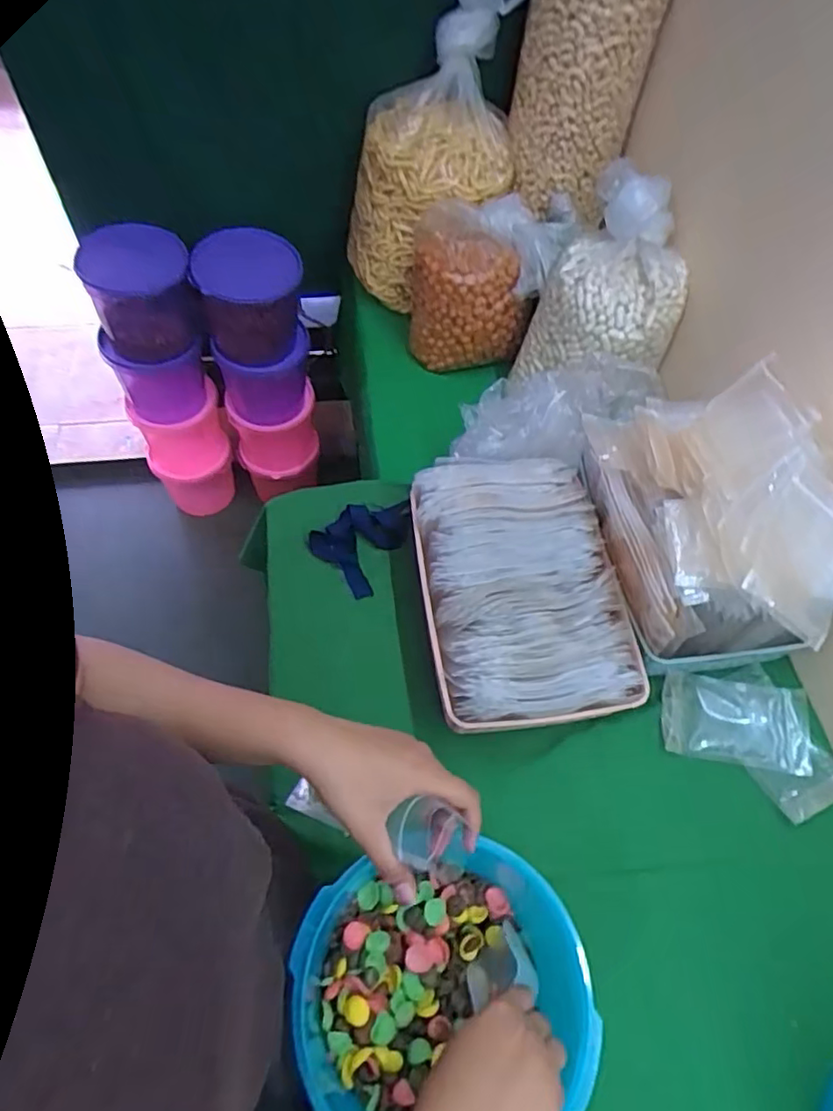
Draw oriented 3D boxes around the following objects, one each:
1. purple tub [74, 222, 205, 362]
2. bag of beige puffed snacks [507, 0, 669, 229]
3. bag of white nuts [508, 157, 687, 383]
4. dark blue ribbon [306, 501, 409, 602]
[{"bbox_3d":[-0.532,-0.510,1.228,0.193,0.219,0.165,-12,60,-11],"label":"purple tub"},{"bbox_3d":[0.273,-0.832,0.956,0.202,0.553,0.185,17,38,6],"label":"bag of beige puffed snacks"},{"bbox_3d":[0.298,-0.400,0.967,0.211,0.275,0.185,24,60,10],"label":"bag of white nuts"},{"bbox_3d":[-0.060,-0.021,0.838,0.106,0.032,0.137,41,65,19],"label":"dark blue ribbon"}]

